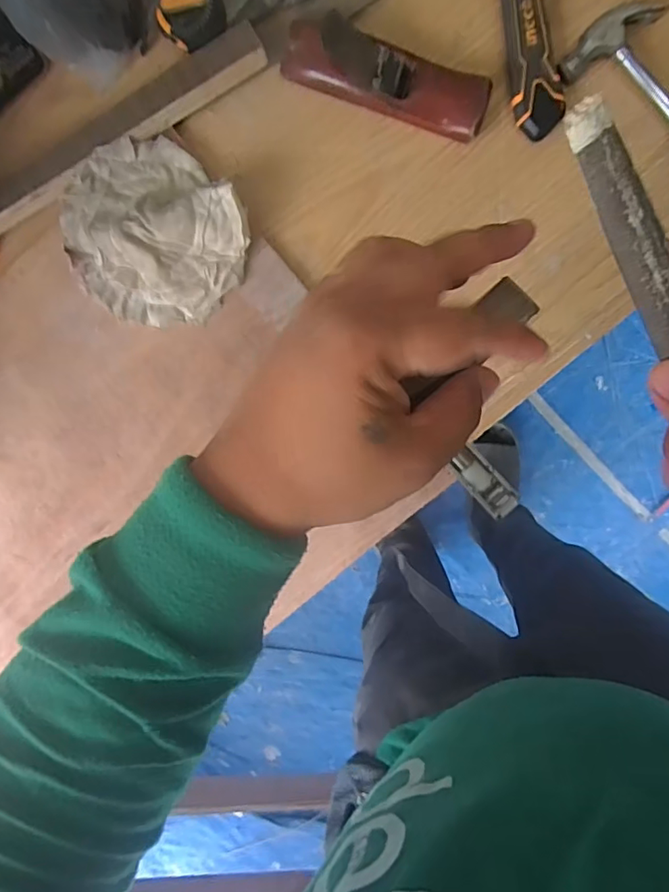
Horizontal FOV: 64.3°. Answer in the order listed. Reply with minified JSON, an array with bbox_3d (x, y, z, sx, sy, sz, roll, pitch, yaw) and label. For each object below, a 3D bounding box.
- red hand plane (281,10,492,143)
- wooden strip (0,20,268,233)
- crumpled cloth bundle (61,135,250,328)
[{"bbox_3d":[0.049,-0.342,0.492,0.194,0.060,0.054,16,98,-3],"label":"red hand plane"},{"bbox_3d":[-0.207,-0.299,0.508,0.312,0.035,0.042,-29,97,3],"label":"wooden strip"},{"bbox_3d":[-0.176,-0.203,0.519,0.173,0.040,0.160,0,98,-1],"label":"crumpled cloth bundle"}]

